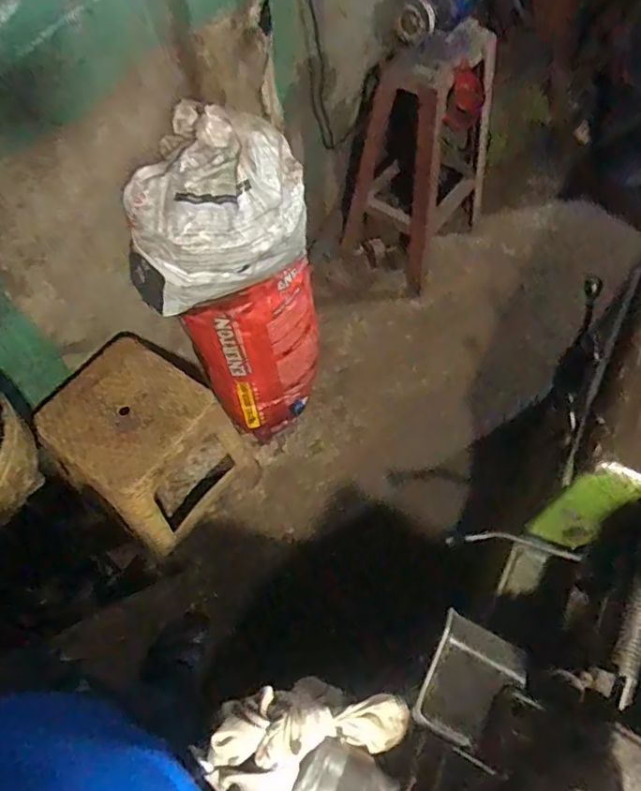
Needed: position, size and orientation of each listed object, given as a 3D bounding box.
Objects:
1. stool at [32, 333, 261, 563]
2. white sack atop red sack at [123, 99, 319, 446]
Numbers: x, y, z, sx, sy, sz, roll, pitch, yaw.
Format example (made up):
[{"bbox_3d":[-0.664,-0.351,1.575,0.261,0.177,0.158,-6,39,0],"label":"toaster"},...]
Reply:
[{"bbox_3d":[-0.402,0.150,1.402,0.315,0.499,0.326,33,66,19],"label":"stool"},{"bbox_3d":[-0.195,-0.235,1.432,0.355,0.786,0.319,21,63,13],"label":"white sack atop red sack"}]

